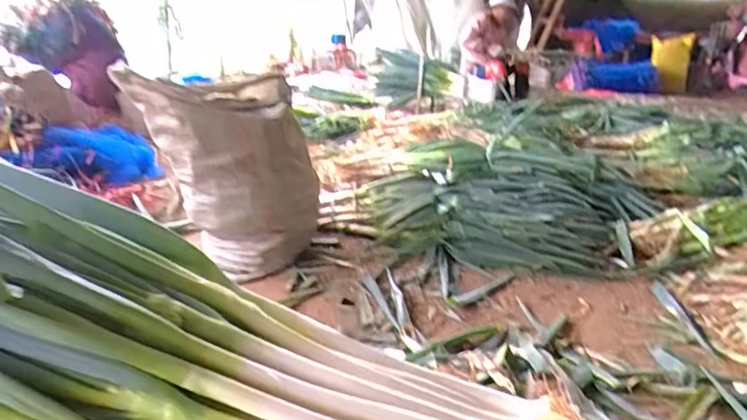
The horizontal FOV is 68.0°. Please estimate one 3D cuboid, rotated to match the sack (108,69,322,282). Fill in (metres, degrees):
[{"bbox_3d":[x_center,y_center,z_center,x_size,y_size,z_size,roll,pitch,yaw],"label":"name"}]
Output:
[{"bbox_3d":[-0.410,-0.091,1.566,0.496,0.527,0.210,-1,20,-8],"label":"sack"}]

